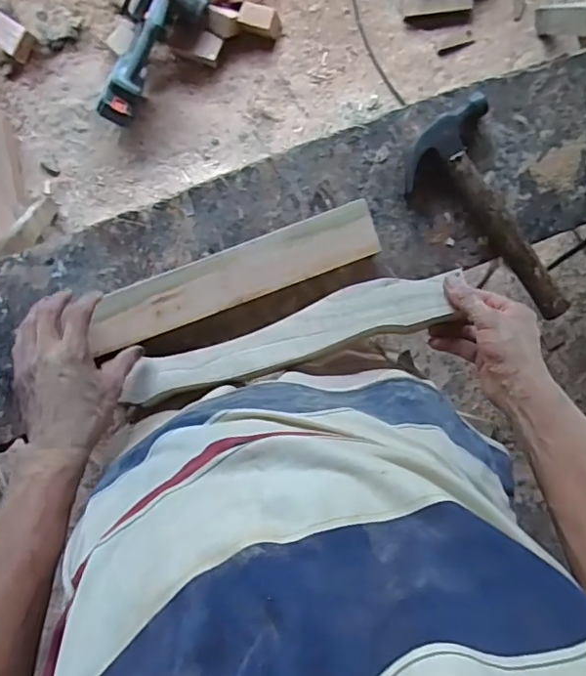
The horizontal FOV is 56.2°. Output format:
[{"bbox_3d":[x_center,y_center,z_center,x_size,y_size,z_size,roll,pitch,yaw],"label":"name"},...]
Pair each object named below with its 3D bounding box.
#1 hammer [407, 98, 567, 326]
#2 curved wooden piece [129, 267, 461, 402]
[{"bbox_3d":[0.231,-0.135,0.672,0.124,0.035,0.288,-26,97,0],"label":"hammer"},{"bbox_3d":[-0.011,0.003,0.623,0.367,0.032,0.059,-18,96,4],"label":"curved wooden piece"}]

